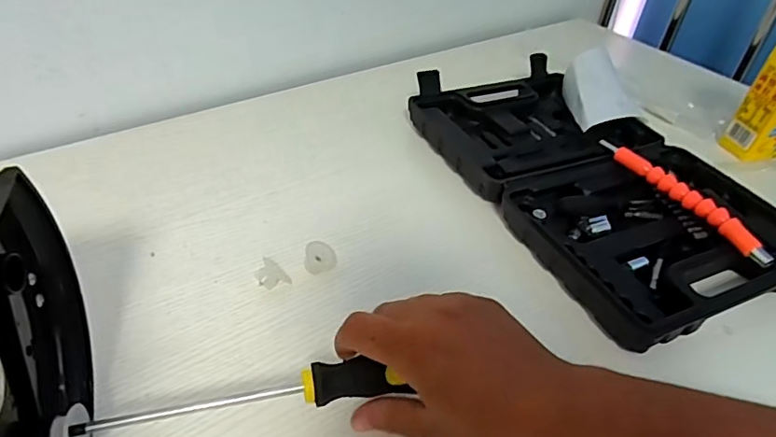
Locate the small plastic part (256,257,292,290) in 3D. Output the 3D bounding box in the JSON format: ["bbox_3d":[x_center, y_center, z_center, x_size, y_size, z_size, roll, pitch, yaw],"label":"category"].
[{"bbox_3d":[-0.085,0.039,0.385,0.023,0.016,0.019,-20,46,-27],"label":"small plastic part"}]

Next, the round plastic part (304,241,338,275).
[{"bbox_3d":[-0.051,0.027,0.399,0.024,0.019,0.024,1,41,-1],"label":"round plastic part"}]

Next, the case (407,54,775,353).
[{"bbox_3d":[0.181,-0.050,0.489,0.223,0.040,0.357,-15,44,-22],"label":"case"}]

